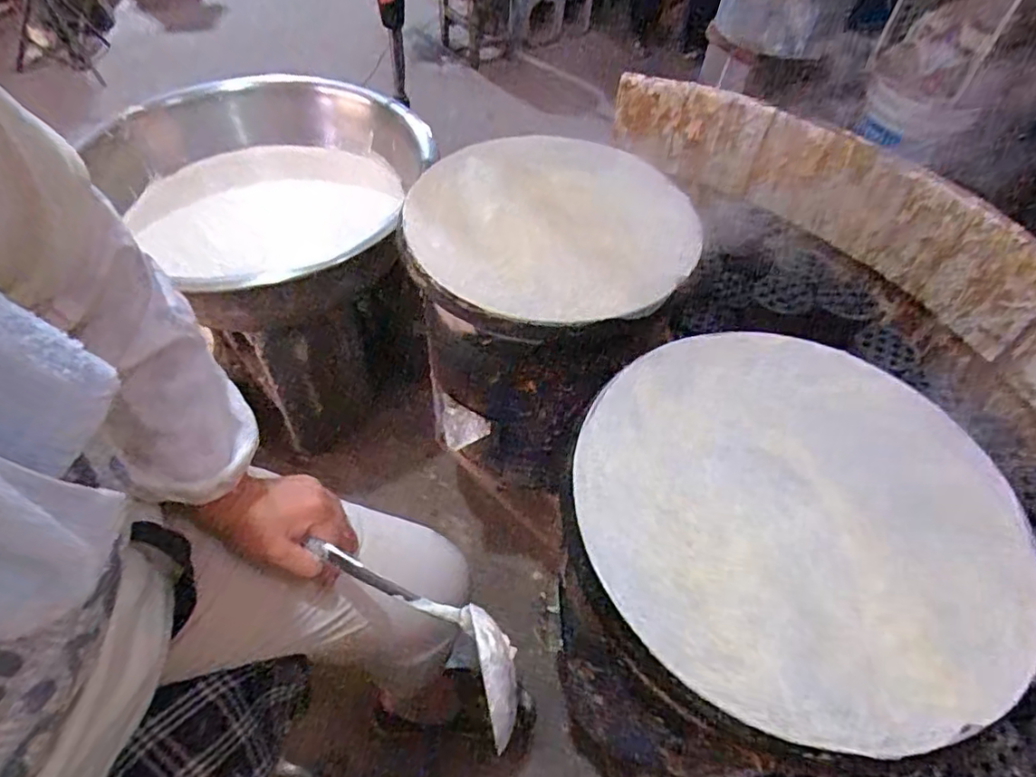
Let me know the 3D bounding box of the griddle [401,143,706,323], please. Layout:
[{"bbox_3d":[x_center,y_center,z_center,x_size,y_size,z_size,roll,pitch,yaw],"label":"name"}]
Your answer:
[{"bbox_3d":[0.041,-0.222,0.782,0.360,0.049,0.374,2,52,-2],"label":"griddle"}]

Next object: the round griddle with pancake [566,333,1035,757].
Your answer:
[{"bbox_3d":[0.238,0.092,0.509,0.360,0.026,0.363,2,52,-2],"label":"round griddle with pancake"}]

